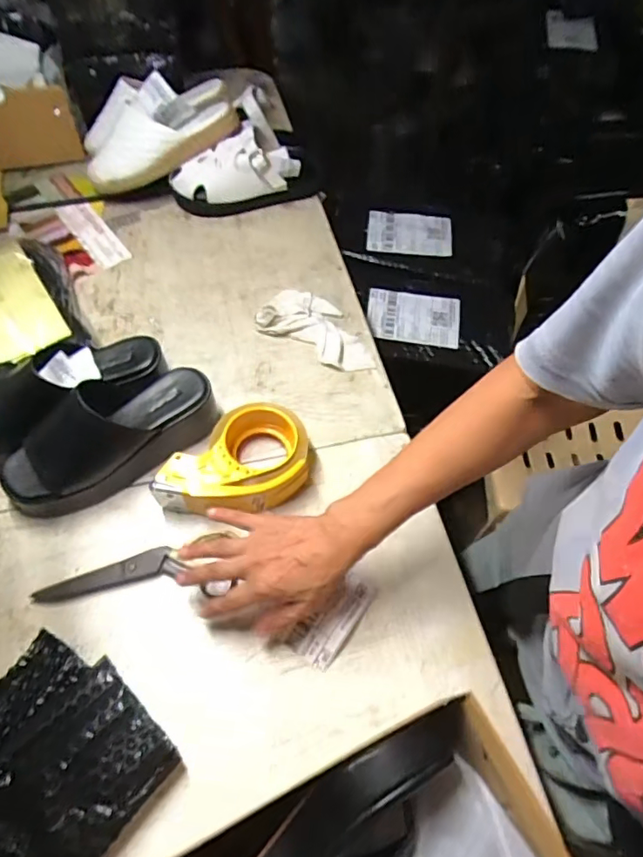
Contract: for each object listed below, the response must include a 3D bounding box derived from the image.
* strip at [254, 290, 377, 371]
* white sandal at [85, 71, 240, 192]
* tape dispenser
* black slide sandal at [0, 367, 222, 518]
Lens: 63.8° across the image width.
[{"bbox_3d":[0.002,-0.134,0.679,0.158,0.025,0.090,28,62,14],"label":"strip"},{"bbox_3d":[-0.244,-0.444,0.758,0.232,0.116,0.096,-25,32,5],"label":"white sandal"},{"bbox_3d":[-0.094,0.032,0.562,0.159,0.059,0.110,-7,60,-6],"label":"tape dispenser"},{"bbox_3d":[-0.224,0.007,0.547,0.229,0.104,0.088,-26,64,-16],"label":"black slide sandal"}]

